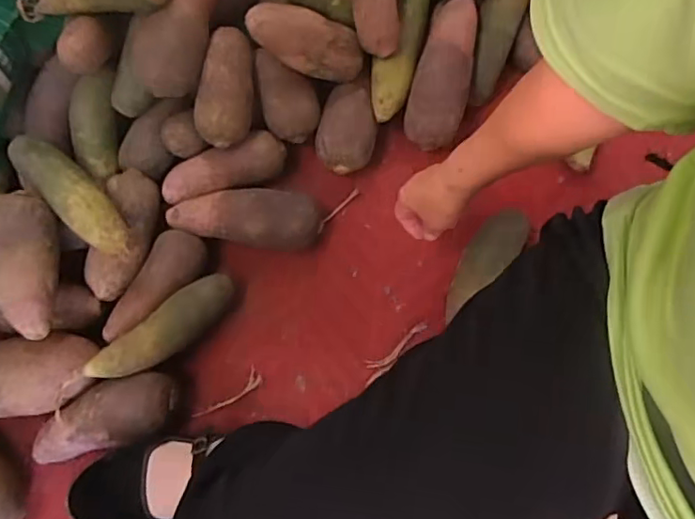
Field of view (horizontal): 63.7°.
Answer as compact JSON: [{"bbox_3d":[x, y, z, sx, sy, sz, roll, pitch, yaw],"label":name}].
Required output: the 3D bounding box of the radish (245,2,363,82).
[{"bbox_3d":[-0.050,-0.268,0.691,0.152,0.066,0.064,13,73,-26],"label":"radish"}]

